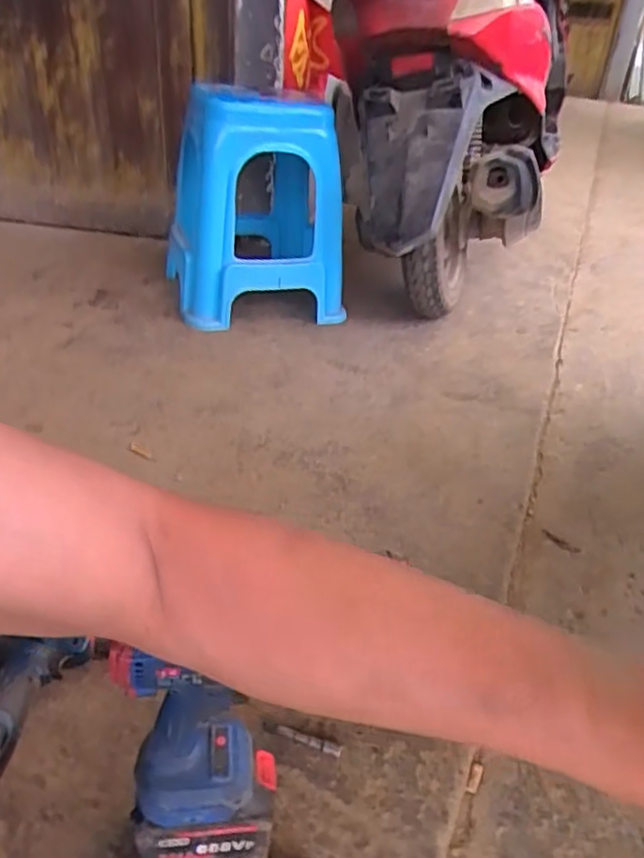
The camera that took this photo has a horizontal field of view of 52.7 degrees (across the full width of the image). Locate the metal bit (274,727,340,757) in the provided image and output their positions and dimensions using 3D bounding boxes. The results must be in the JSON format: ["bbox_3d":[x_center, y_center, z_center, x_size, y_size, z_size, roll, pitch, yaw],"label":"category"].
[{"bbox_3d":[-0.014,0.313,0.652,0.066,0.010,0.011,13,33,10],"label":"metal bit"}]

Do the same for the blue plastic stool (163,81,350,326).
[{"bbox_3d":[-0.149,-0.480,1.450,0.357,0.453,0.293,-10,35,-22],"label":"blue plastic stool"}]

